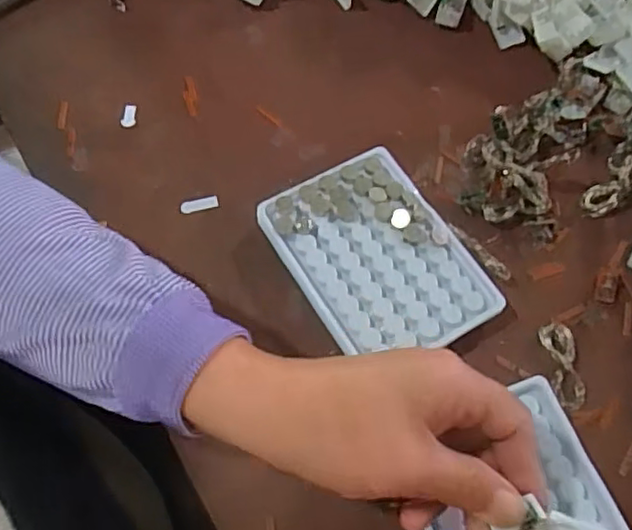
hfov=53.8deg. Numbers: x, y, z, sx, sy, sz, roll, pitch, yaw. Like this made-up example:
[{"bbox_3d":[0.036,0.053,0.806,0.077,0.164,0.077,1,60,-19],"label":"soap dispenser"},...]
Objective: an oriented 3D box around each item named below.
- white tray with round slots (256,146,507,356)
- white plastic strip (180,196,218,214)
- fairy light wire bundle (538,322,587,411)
[{"bbox_3d":[0.037,-0.003,0.375,0.096,0.018,0.129,-30,68,-12],"label":"white tray with round slots"},{"bbox_3d":[-0.075,-0.039,0.398,0.024,0.004,0.008,-14,65,-6],"label":"white plastic strip"},{"bbox_3d":[0.141,0.057,0.356,0.018,0.006,0.050,-4,65,-1],"label":"fairy light wire bundle"}]

